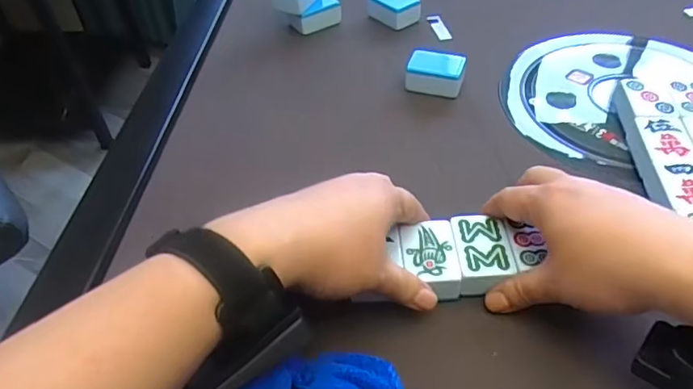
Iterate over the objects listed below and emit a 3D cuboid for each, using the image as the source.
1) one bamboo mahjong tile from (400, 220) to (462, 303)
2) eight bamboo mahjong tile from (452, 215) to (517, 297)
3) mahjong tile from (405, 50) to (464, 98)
[{"bbox_3d":[0.057,0.047,0.380,0.037,0.023,0.056,-3,46,0],"label":"one bamboo mahjong tile"},{"bbox_3d":[0.094,0.041,0.381,0.037,0.021,0.053,-2,46,1],"label":"eight bamboo mahjong tile"},{"bbox_3d":[0.087,-0.119,0.533,0.053,0.030,0.035,11,48,13],"label":"mahjong tile"}]

